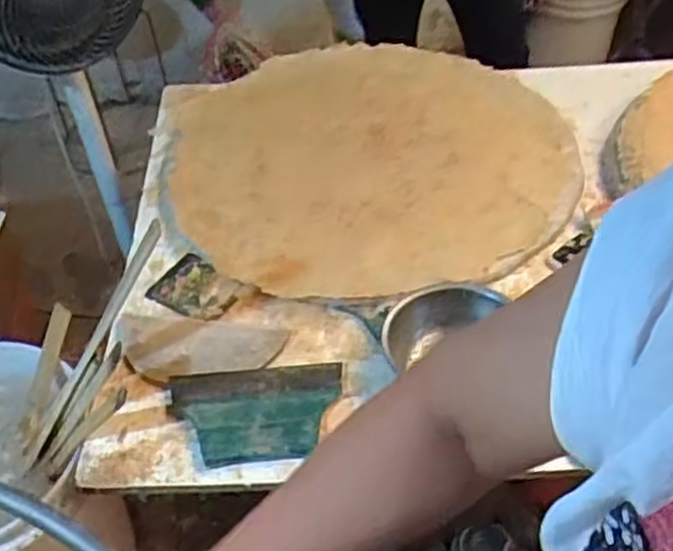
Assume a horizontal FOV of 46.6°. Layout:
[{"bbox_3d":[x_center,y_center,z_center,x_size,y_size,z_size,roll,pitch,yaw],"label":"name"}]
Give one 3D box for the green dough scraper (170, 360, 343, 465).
[{"bbox_3d":[-0.090,0.149,0.871,0.189,0.016,0.125,-6,45,-1],"label":"green dough scraper"}]

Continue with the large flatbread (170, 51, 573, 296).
[{"bbox_3d":[0.051,-0.198,1.174,0.574,0.036,0.544,-4,45,1],"label":"large flatbread"}]

